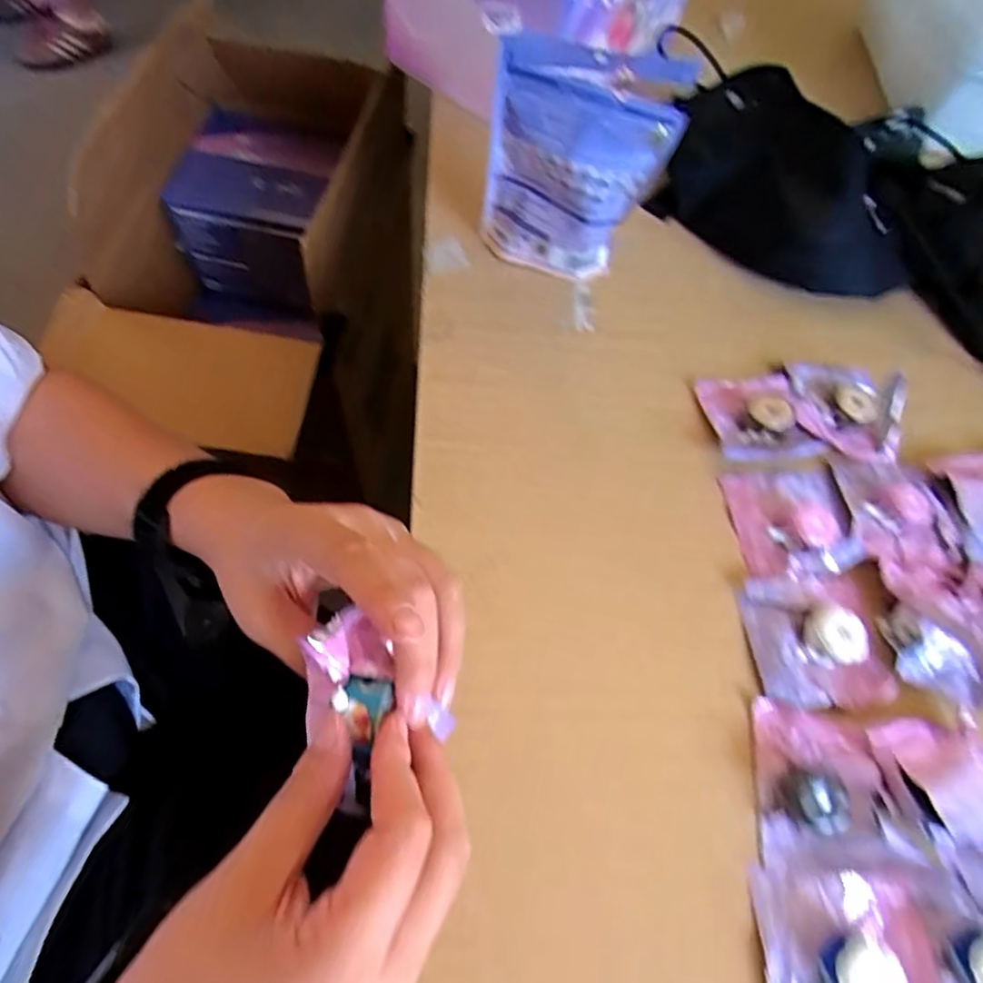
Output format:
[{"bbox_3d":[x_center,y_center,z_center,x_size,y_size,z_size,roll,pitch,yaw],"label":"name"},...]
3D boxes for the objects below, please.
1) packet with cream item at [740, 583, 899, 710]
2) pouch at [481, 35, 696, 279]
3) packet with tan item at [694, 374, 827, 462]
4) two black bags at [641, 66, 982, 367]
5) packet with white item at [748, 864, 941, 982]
[{"bbox_3d":[0.210,0.096,0.385,0.082,0.017,0.080,2,65,-6],"label":"packet with cream item"},{"bbox_3d":[0.064,-0.254,0.468,0.135,0.160,0.073,11,64,-2],"label":"pouch"},{"bbox_3d":[0.207,-0.059,0.459,0.074,0.021,0.076,-3,65,-8],"label":"packet with tan item"},{"bbox_3d":[0.373,-0.258,0.550,0.415,0.124,0.218,16,64,1],"label":"two black bags"},{"bbox_3d":[0.191,0.246,0.307,0.091,0.021,0.087,1,65,-6],"label":"packet with white item"}]

